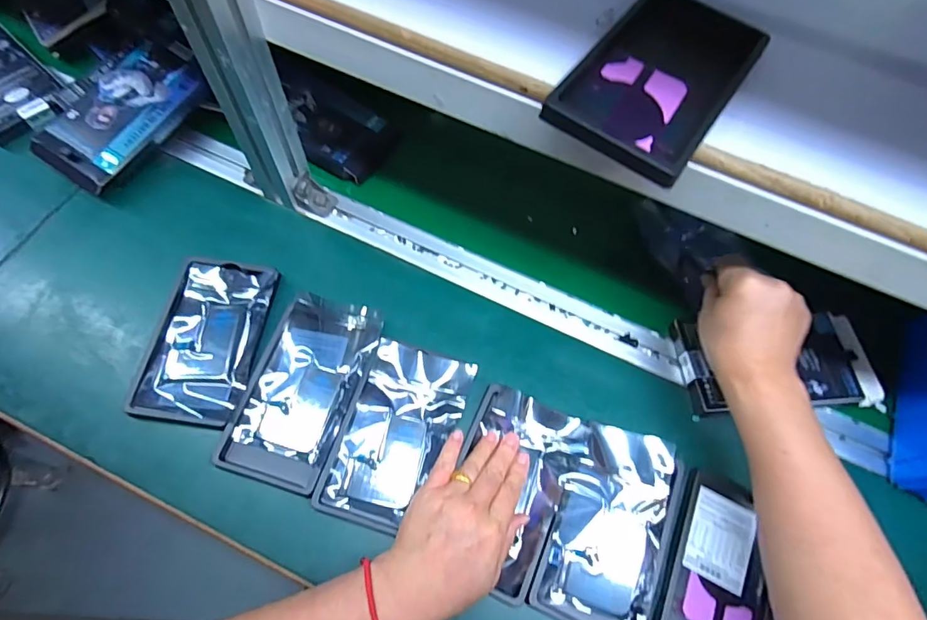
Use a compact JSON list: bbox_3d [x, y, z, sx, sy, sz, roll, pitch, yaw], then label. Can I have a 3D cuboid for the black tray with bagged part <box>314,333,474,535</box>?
[{"bbox_3d":[-0.058,0.109,0.433,0.093,0.016,0.157,19,64,4],"label":"black tray with bagged part"}]

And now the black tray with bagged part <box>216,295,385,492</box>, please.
[{"bbox_3d":[-0.144,0.070,0.439,0.094,0.012,0.169,17,64,4],"label":"black tray with bagged part"}]

